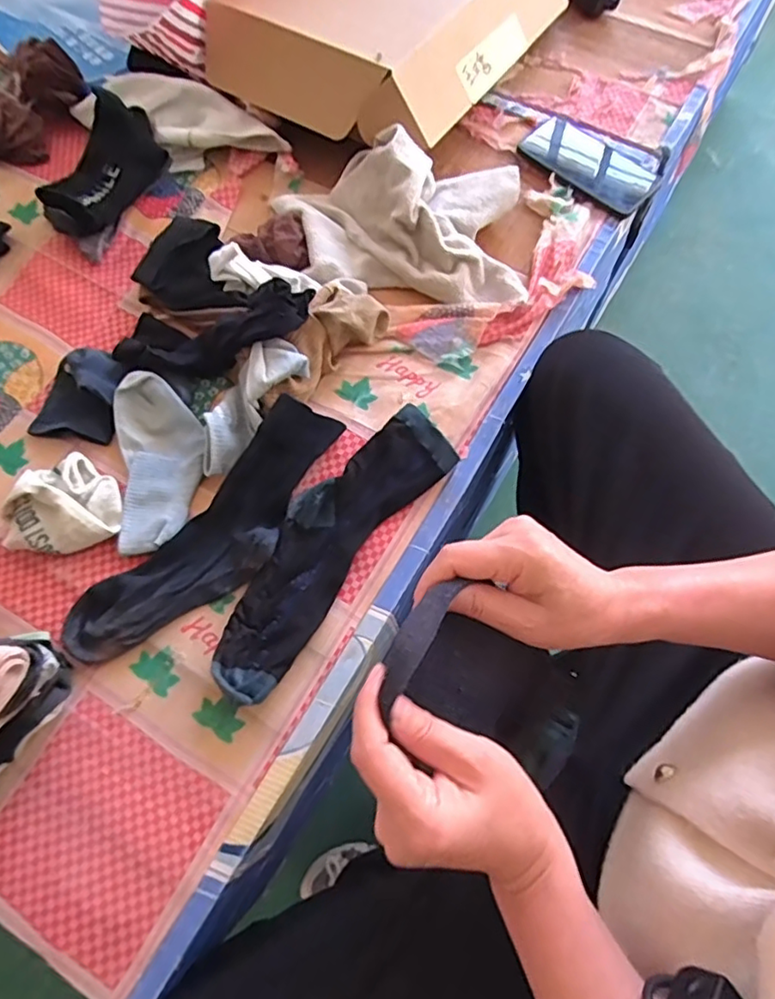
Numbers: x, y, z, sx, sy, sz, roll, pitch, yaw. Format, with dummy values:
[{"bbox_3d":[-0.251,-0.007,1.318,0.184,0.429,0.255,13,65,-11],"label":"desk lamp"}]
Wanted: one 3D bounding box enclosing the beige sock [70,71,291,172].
[{"bbox_3d":[-0.248,-0.449,0.701,0.259,0.046,0.095,29,71,12],"label":"beige sock"}]

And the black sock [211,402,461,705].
[{"bbox_3d":[-0.051,0.036,0.523,0.084,0.026,0.287,35,73,14],"label":"black sock"}]

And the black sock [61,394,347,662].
[{"bbox_3d":[-0.150,0.032,0.523,0.093,0.038,0.299,41,74,15],"label":"black sock"}]

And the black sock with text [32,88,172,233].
[{"bbox_3d":[-0.319,-0.366,0.666,0.090,0.063,0.164,31,72,13],"label":"black sock with text"}]

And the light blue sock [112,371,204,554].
[{"bbox_3d":[-0.216,-0.037,0.557,0.077,0.029,0.169,-11,68,-3],"label":"light blue sock"}]

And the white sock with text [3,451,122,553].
[{"bbox_3d":[-0.295,0.001,0.529,0.093,0.050,0.088,0,68,1],"label":"white sock with text"}]

